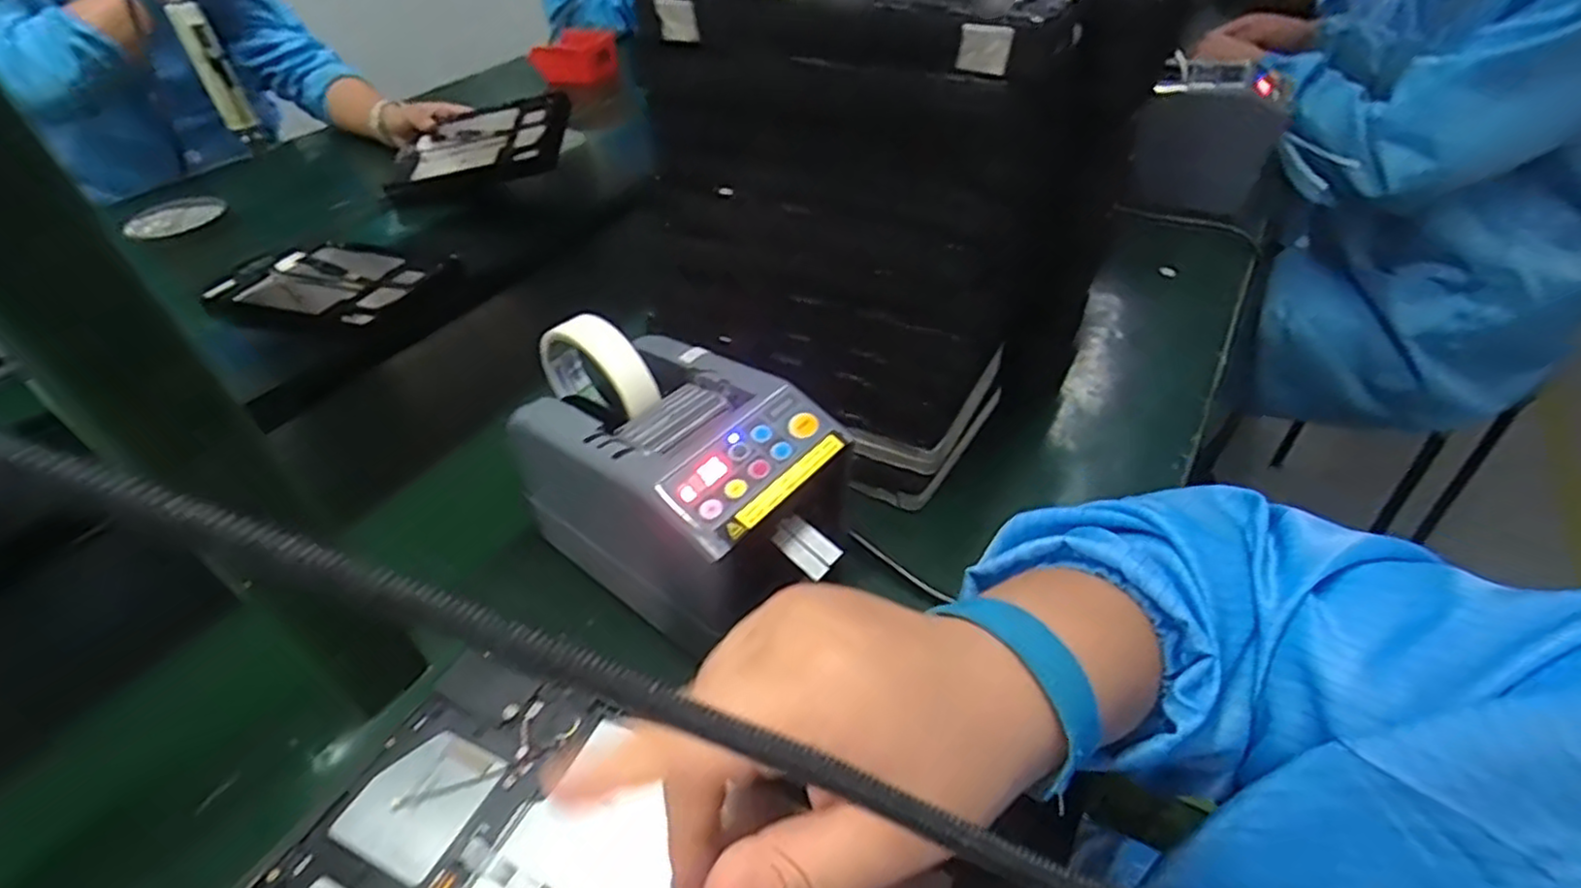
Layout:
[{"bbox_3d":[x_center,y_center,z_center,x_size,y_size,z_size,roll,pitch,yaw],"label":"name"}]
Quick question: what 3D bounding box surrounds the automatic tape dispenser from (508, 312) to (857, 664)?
[{"bbox_3d":[-0.064,0.018,0.413,0.208,0.143,0.114,27,52,30],"label":"automatic tape dispenser"}]

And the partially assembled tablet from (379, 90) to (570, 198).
[{"bbox_3d":[-0.427,-0.412,0.980,0.251,0.024,0.171,-7,54,12],"label":"partially assembled tablet"}]

